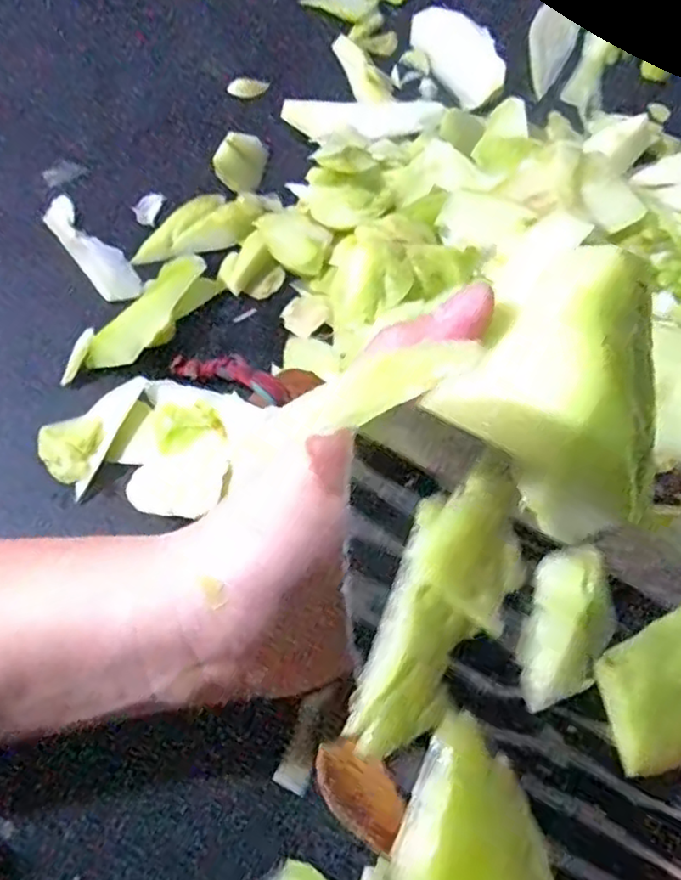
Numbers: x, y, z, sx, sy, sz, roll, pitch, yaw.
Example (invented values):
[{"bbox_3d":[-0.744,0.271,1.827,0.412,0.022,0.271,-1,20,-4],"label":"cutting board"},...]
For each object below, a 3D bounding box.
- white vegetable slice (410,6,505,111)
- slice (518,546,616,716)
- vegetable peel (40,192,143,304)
[{"bbox_3d":[0.081,-0.269,0.456,0.043,0.010,0.095,-29,68,5],"label":"white vegetable slice"},{"bbox_3d":[0.045,0.038,0.133,0.017,0.005,0.034,33,64,-5],"label":"slice"},{"bbox_3d":[-0.134,-0.104,0.355,0.024,0.006,0.084,-33,66,-19],"label":"vegetable peel"}]

